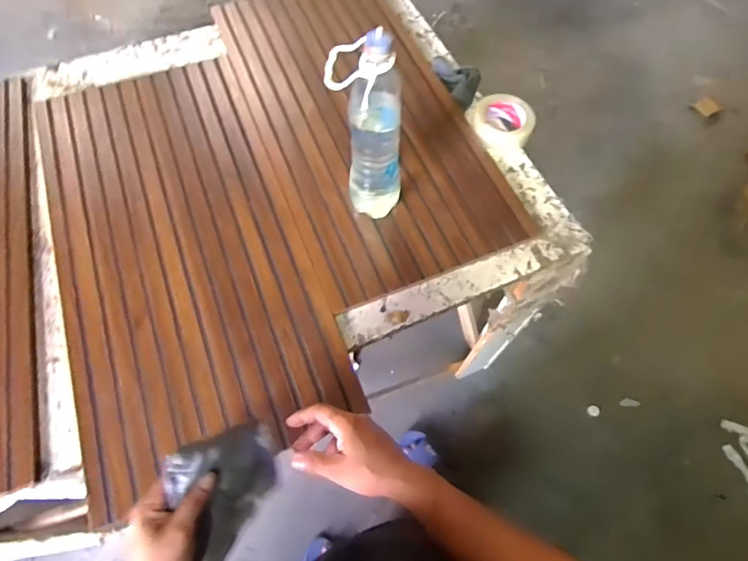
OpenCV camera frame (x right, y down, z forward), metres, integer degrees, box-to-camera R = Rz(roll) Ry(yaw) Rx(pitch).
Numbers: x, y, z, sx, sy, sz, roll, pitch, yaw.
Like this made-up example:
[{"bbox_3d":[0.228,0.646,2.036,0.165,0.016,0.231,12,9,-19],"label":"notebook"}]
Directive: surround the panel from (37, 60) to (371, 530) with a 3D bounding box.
[{"bbox_3d":[-0.315,-0.077,0.699,0.360,0.016,0.710,-21,66,-11],"label":"panel"}]

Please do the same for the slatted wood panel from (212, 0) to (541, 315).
[{"bbox_3d":[-0.039,-0.331,0.827,0.367,0.020,0.745,-20,66,-11],"label":"slatted wood panel"}]

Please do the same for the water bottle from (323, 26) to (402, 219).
[{"bbox_3d":[-0.008,-0.200,0.608,0.100,0.297,0.072,4,64,0],"label":"water bottle"}]

